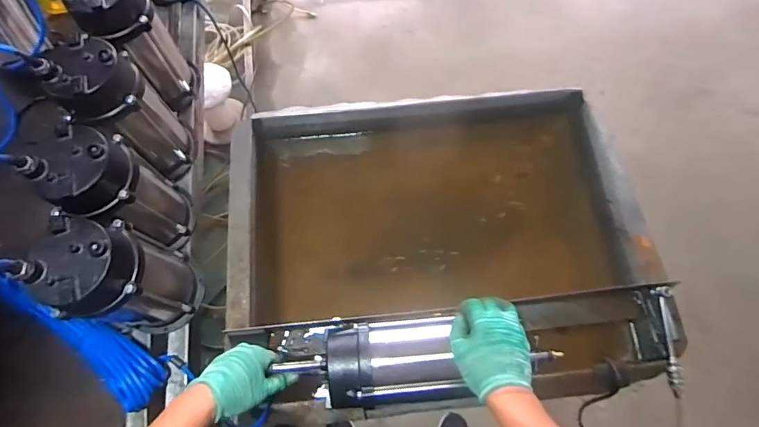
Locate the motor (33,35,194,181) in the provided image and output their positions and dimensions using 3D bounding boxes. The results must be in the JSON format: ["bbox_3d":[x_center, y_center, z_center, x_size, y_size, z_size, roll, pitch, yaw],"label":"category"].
[{"bbox_3d":[-0.425,-0.166,0.756,0.123,0.248,0.126,-34,72,-11],"label":"motor"}]

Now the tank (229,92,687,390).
[{"bbox_3d":[0.109,0.033,0.913,0.753,0.256,0.566,-2,69,1],"label":"tank"}]

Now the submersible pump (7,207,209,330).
[{"bbox_3d":[-0.373,0.097,0.657,0.119,0.250,0.137,17,71,8],"label":"submersible pump"}]

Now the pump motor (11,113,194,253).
[{"bbox_3d":[-0.399,-0.028,0.708,0.116,0.257,0.123,32,73,13],"label":"pump motor"}]

